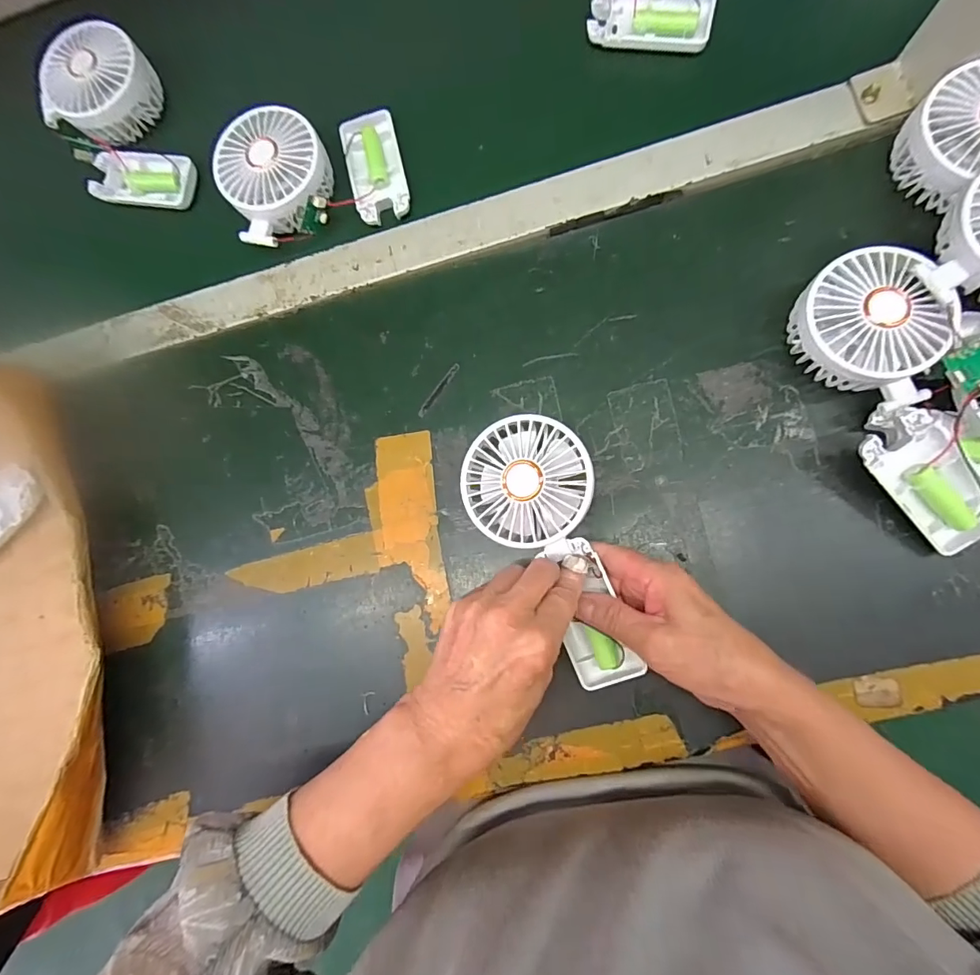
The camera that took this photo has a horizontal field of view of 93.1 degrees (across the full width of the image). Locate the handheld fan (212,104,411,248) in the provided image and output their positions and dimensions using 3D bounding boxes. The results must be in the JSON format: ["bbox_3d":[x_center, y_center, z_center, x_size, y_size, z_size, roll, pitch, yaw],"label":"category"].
[{"bbox_3d":[-0.145,-0.258,0.378,0.141,0.038,0.100,-13,82,6],"label":"handheld fan"}]

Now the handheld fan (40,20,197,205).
[{"bbox_3d":[-0.330,-0.313,0.406,0.098,0.048,0.150,-24,81,4],"label":"handheld fan"}]

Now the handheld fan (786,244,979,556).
[{"bbox_3d":[0.271,-0.057,0.305,0.078,0.047,0.193,-23,81,4],"label":"handheld fan"}]

